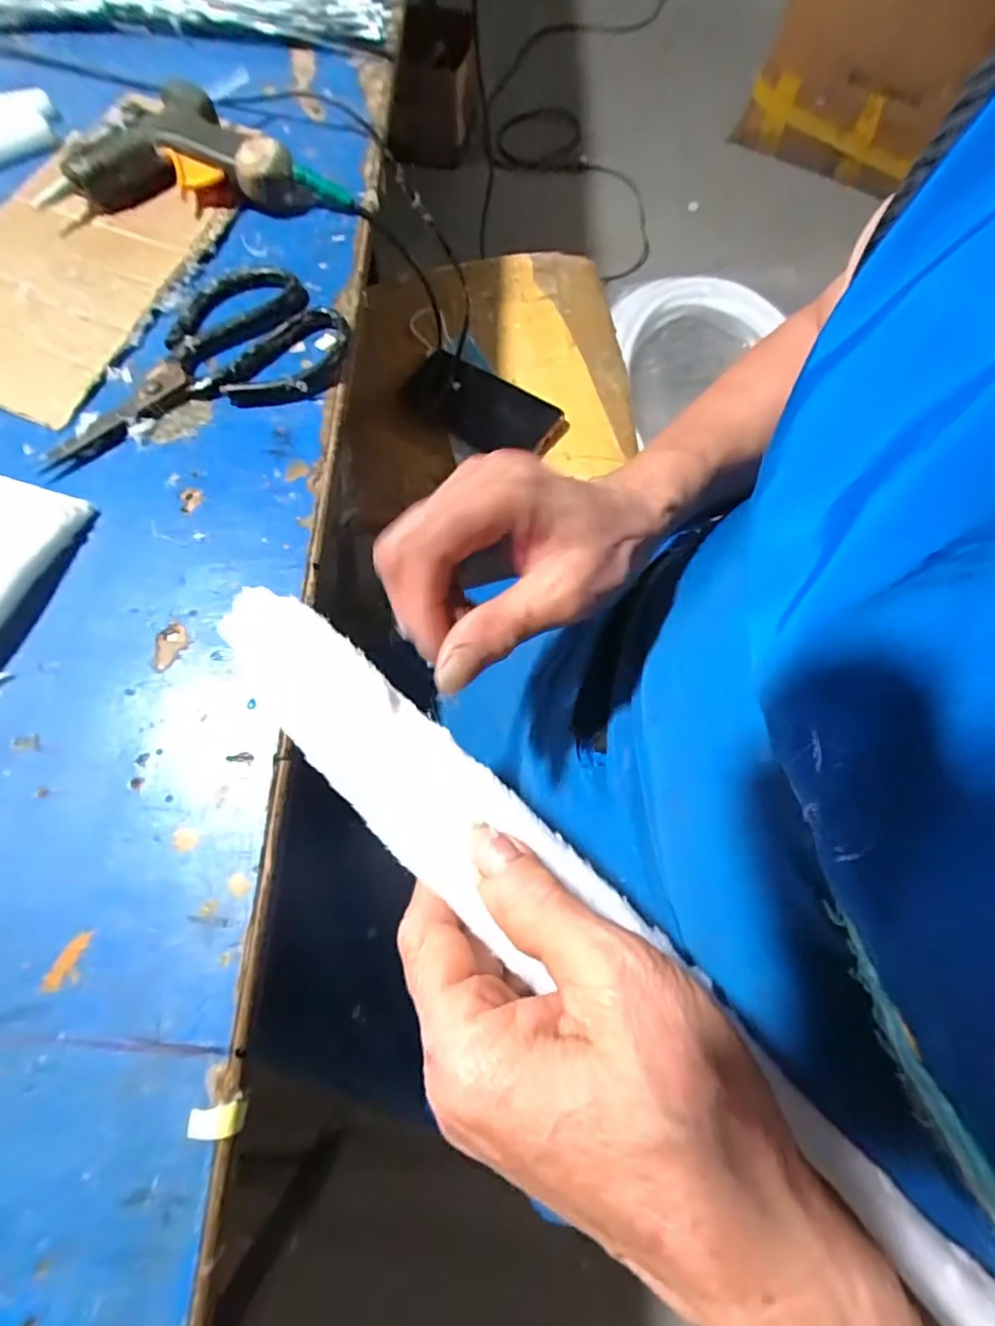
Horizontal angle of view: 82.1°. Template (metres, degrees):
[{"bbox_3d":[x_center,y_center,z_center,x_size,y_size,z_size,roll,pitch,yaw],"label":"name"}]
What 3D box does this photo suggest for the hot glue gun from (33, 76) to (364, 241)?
[{"bbox_3d":[-0.209,-0.349,0.390,0.189,0.039,0.093,-13,71,-3],"label":"hot glue gun"}]

